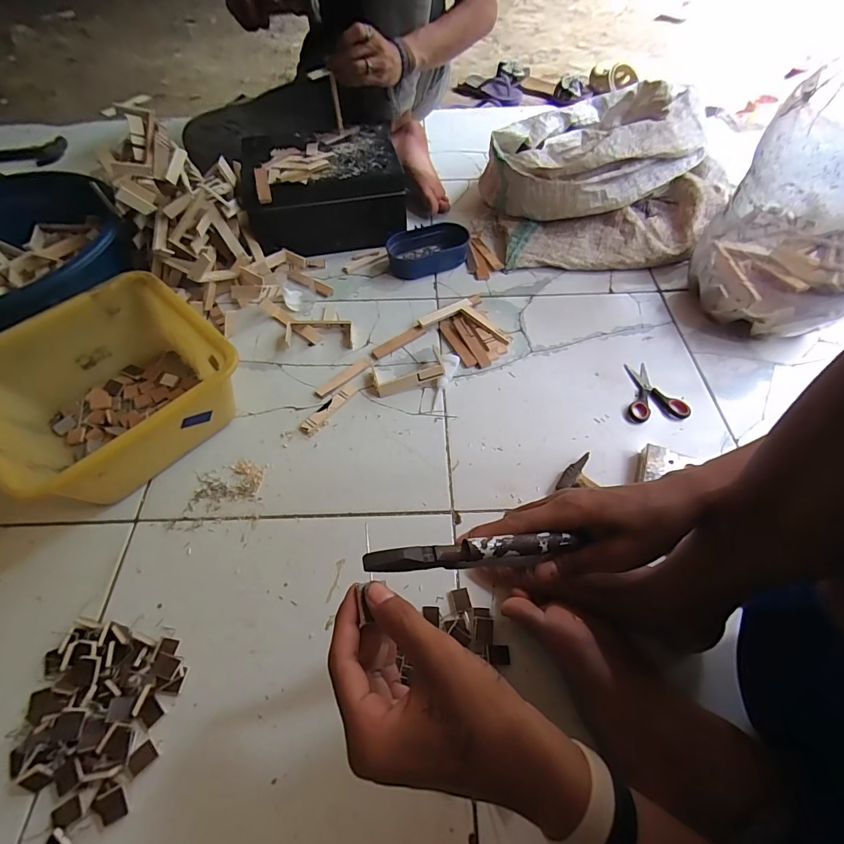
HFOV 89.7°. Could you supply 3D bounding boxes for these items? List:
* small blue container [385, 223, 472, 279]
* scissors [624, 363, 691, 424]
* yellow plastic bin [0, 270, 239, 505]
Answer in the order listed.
[{"bbox_3d":[0.014,-0.317,0.790,0.155,0.050,0.087,-9,57,-6],"label":"small blue container"},{"bbox_3d":[0.339,-0.047,0.634,0.086,0.006,0.106,-3,56,-2],"label":"scissors"},{"bbox_3d":[-0.400,-0.040,0.561,0.250,0.128,0.258,38,64,23],"label":"yellow plastic bin"}]

